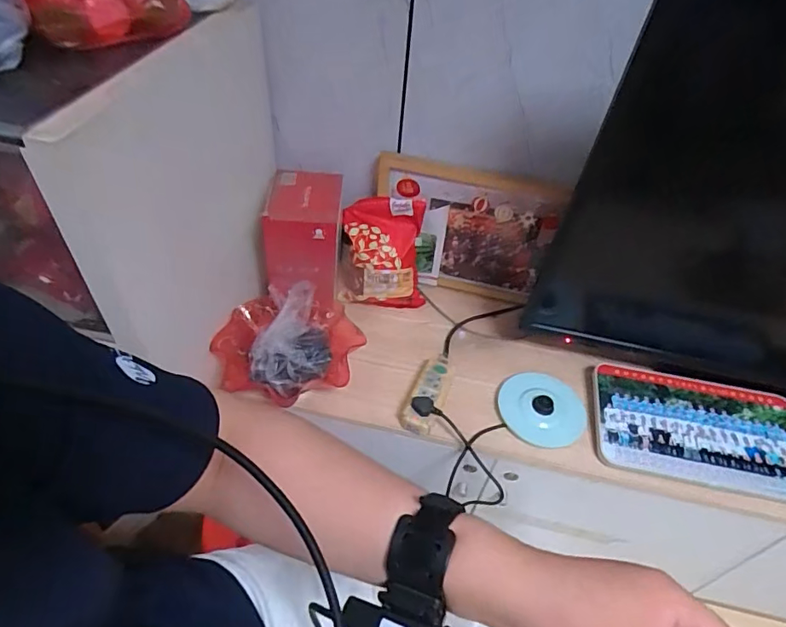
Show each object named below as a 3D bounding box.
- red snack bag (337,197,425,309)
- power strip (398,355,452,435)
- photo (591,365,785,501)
[{"bbox_3d":[-0.025,-0.116,1.021,0.169,0.230,0.089,7,45,4],"label":"red snack bag"},{"bbox_3d":[0.061,0.140,0.894,0.060,0.043,0.156,16,46,14],"label":"power strip"},{"bbox_3d":[0.532,0.200,0.876,0.356,0.012,0.193,10,57,4],"label":"photo"}]

